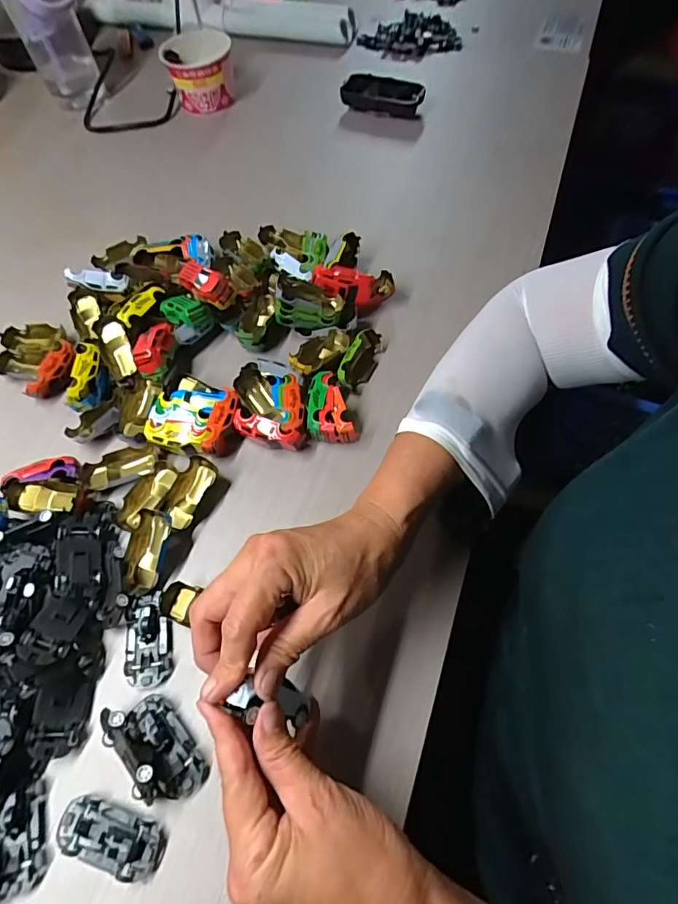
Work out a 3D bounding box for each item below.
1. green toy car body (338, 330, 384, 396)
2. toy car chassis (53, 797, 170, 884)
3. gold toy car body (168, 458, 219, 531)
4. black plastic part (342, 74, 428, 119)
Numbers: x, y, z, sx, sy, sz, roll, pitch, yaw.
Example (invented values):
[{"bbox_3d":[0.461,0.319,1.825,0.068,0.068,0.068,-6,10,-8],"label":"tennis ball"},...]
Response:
[{"bbox_3d":[0.021,-0.088,0.466,0.024,0.022,0.065,20,64,15],"label":"green toy car body"},{"bbox_3d":[-0.143,0.239,0.302,0.069,0.015,0.029,13,63,11],"label":"toy car chassis"},{"bbox_3d":[-0.127,0.034,0.415,0.027,0.015,0.059,19,64,14],"label":"gold toy car body"},{"bbox_3d":[0.056,-0.463,0.635,0.104,0.030,0.043,24,65,16],"label":"black plastic part"}]

